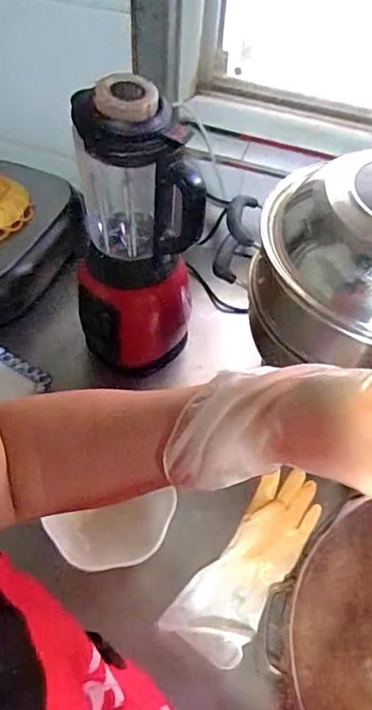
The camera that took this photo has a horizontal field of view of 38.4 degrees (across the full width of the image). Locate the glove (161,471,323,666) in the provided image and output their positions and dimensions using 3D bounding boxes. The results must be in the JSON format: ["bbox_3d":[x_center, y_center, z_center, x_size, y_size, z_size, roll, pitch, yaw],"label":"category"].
[{"bbox_3d":[0.087,0.265,0.695,0.094,0.026,0.256,32,56,21],"label":"glove"}]

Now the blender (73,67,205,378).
[{"bbox_3d":[-0.080,-0.170,0.790,0.173,0.447,0.176,-7,52,-9],"label":"blender"}]

